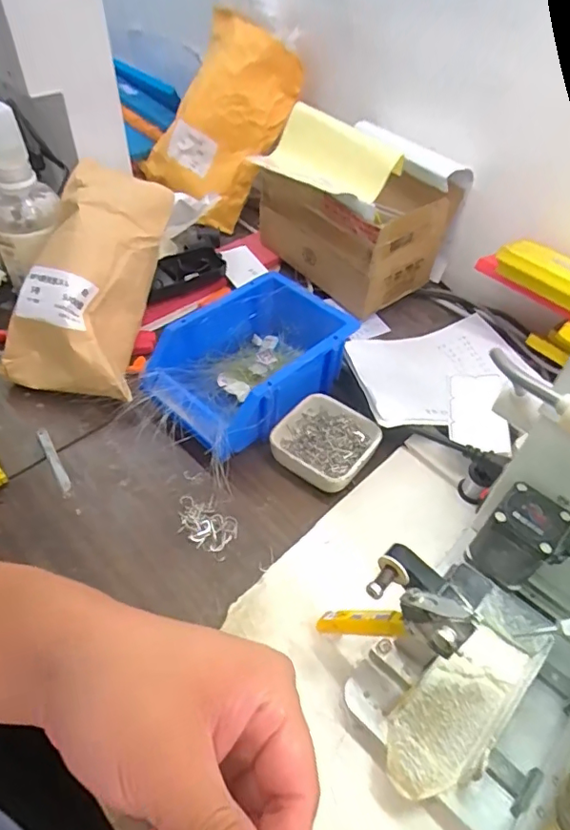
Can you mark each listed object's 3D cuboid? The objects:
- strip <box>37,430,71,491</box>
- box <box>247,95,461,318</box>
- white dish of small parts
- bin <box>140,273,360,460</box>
[{"bbox_3d":[-0.207,0.040,0.480,0.010,0.006,0.075,-25,54,-23],"label":"strip"},{"bbox_3d":[0.072,-0.245,0.622,0.155,0.162,0.191,-29,55,-25],"label":"box"},{"bbox_3d":[0.036,0.028,0.488,0.081,0.030,0.092,29,53,22],"label":"white dish of small parts"},{"bbox_3d":[-0.033,-0.047,0.521,0.127,0.080,0.191,35,56,26],"label":"bin"}]

